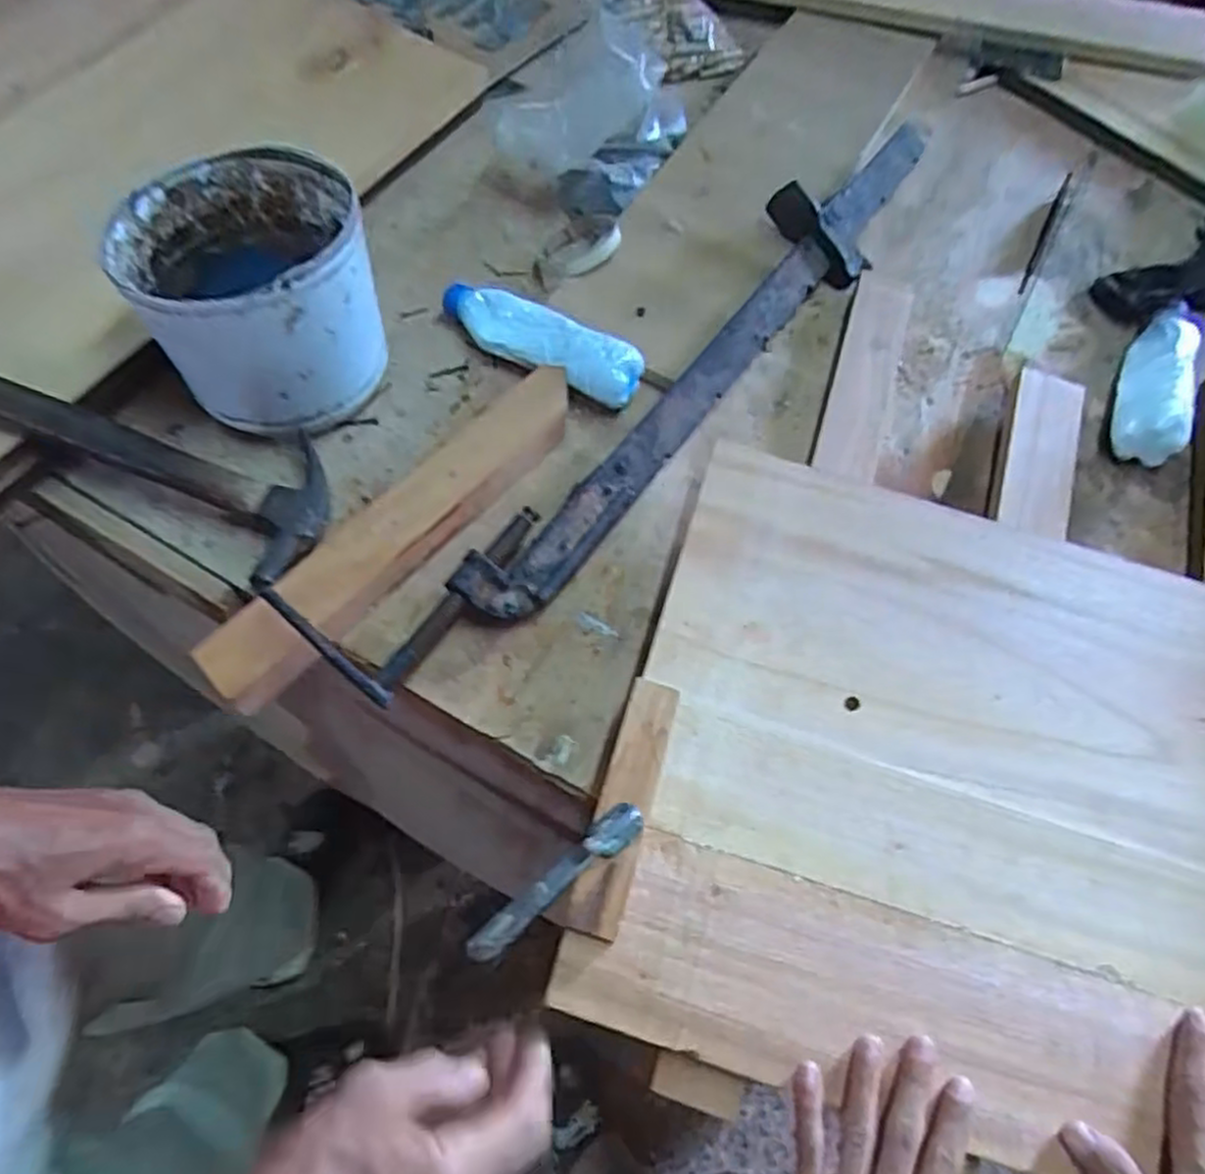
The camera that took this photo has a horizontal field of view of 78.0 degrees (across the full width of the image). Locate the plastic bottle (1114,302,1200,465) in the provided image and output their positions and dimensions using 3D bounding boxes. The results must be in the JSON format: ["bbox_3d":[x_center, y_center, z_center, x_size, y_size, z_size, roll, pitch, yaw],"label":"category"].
[{"bbox_3d":[0.499,-0.186,0.665,0.056,0.051,0.173,27,66,8],"label":"plastic bottle"}]

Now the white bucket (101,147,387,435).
[{"bbox_3d":[-0.260,-0.219,0.584,0.160,0.157,0.159,2,65,-3],"label":"white bucket"}]

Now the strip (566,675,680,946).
[{"bbox_3d":[0.014,0.134,0.465,0.033,0.015,0.157,17,65,4],"label":"strip"}]

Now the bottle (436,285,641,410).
[{"bbox_3d":[-0.056,-0.217,0.649,0.197,0.049,0.059,35,67,12],"label":"bottle"}]

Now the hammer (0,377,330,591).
[{"bbox_3d":[-0.365,-0.105,0.559,0.324,0.023,0.111,22,62,-4],"label":"hammer"}]

